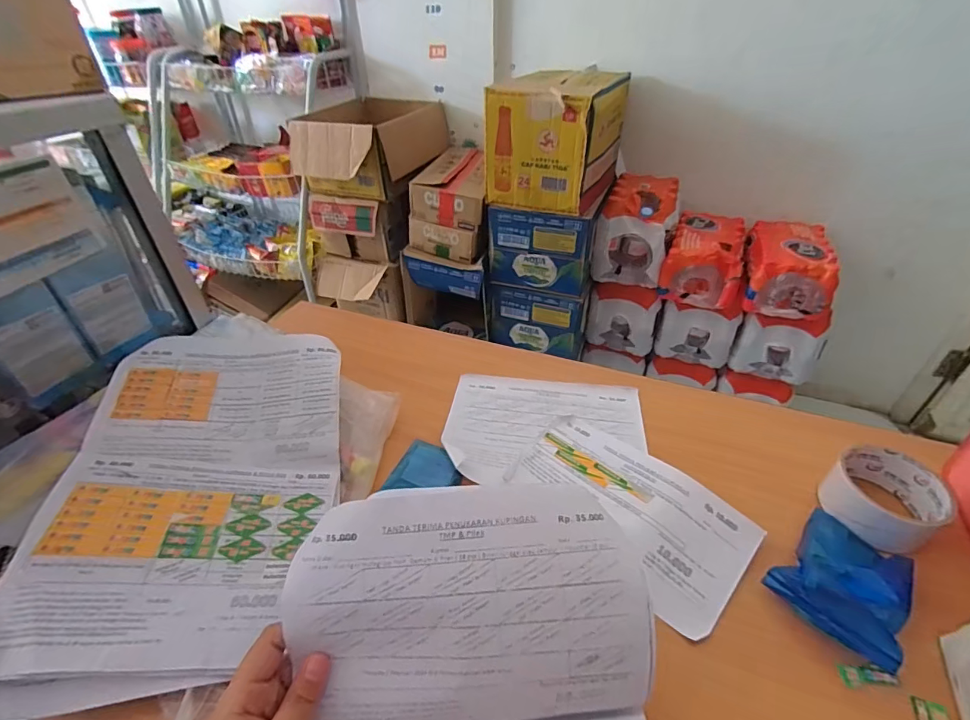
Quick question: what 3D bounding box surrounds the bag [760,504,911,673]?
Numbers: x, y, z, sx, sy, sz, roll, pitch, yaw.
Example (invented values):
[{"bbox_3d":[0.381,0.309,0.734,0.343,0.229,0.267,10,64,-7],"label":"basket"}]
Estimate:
[{"bbox_3d":[0.280,0.170,0.352,0.107,0.033,0.077,-29,47,-32],"label":"bag"}]

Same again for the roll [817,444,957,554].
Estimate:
[{"bbox_3d":[0.354,0.120,0.400,0.088,0.039,0.080,0,39,0],"label":"roll"}]

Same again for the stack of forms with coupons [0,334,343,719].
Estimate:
[{"bbox_3d":[-0.250,0.098,0.404,0.215,0.031,0.323,5,46,-13],"label":"stack of forms with coupons"}]

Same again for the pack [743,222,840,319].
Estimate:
[{"bbox_3d":[0.817,-0.255,1.229,0.192,0.158,0.265,13,41,16],"label":"pack"}]

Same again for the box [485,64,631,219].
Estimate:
[{"bbox_3d":[0.192,-0.595,1.211,0.280,0.268,0.348,16,41,19],"label":"box"}]

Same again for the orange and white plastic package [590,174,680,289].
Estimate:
[{"bbox_3d":[0.448,-0.393,1.319,0.190,0.227,0.318,15,41,18],"label":"orange and white plastic package"}]

